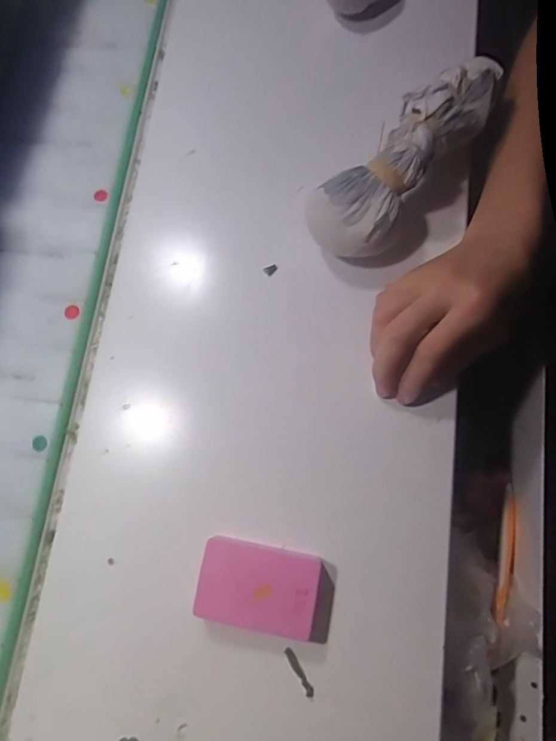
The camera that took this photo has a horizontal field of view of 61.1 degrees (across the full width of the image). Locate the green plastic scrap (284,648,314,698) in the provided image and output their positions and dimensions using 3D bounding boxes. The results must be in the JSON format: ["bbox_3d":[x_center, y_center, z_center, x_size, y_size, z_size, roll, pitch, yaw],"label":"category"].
[{"bbox_3d":[0.013,0.180,0.280,0.005,0.004,0.029,-31,76,-2],"label":"green plastic scrap"}]

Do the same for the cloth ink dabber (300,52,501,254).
[{"bbox_3d":[0.082,-0.136,0.321,0.052,0.060,0.154,43,83,11],"label":"cloth ink dabber"}]

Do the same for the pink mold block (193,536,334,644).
[{"bbox_3d":[-0.007,0.131,0.286,0.081,0.022,0.047,11,79,9],"label":"pink mold block"}]

